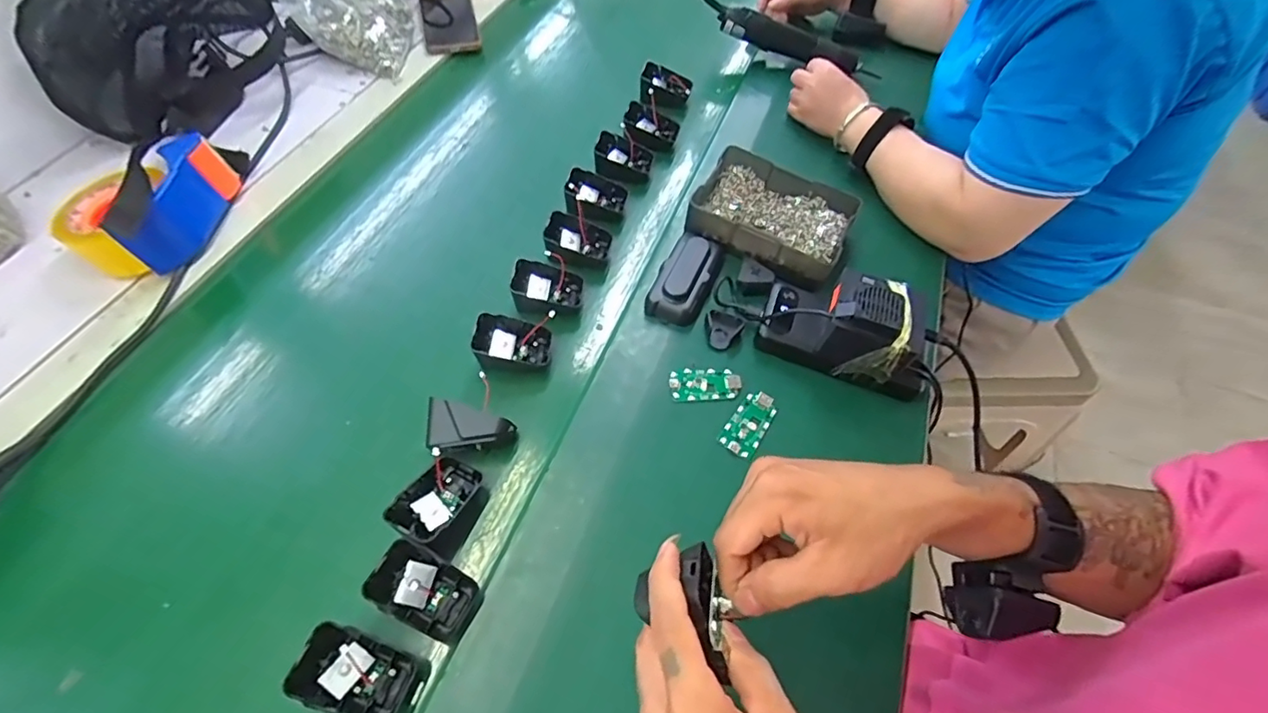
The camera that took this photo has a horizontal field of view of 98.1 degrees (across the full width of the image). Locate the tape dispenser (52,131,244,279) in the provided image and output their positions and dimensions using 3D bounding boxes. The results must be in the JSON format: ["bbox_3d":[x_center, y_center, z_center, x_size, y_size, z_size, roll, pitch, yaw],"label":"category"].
[{"bbox_3d":[-0.485,-0.154,0.549,0.102,0.075,0.153,7,55,2],"label":"tape dispenser"}]

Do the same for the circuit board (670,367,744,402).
[{"bbox_3d":[0.064,0.024,0.497,0.064,0.004,0.033,-4,55,-6],"label":"circuit board"}]

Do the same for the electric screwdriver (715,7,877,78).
[{"bbox_3d":[0.232,-0.438,0.773,0.226,0.042,0.030,10,56,-13],"label":"electric screwdriver"}]

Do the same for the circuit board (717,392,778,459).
[{"bbox_3d":[0.101,0.058,0.482,0.031,0.004,0.062,32,59,18],"label":"circuit board"}]

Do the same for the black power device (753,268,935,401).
[{"bbox_3d":[0.199,-0.034,0.496,0.152,0.069,0.081,21,56,11],"label":"black power device"}]

